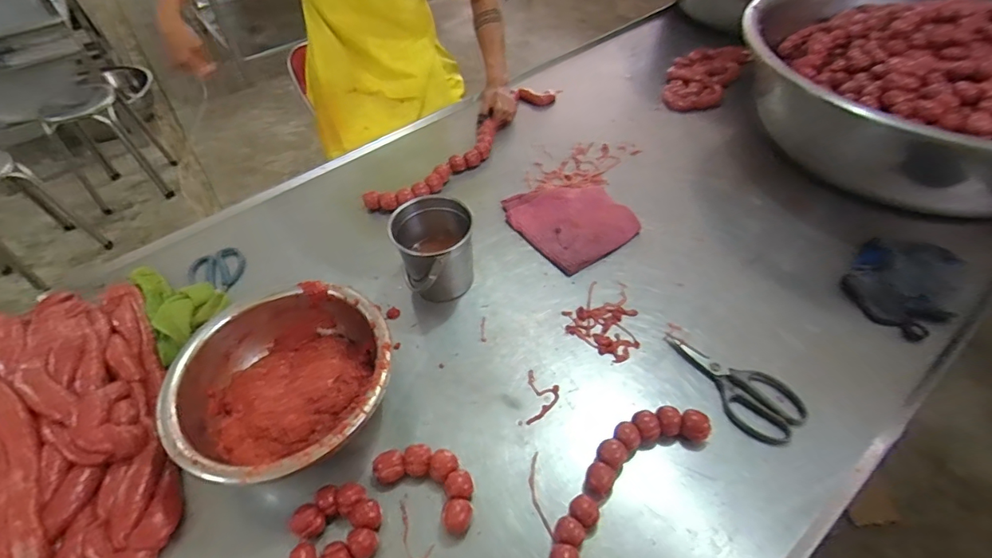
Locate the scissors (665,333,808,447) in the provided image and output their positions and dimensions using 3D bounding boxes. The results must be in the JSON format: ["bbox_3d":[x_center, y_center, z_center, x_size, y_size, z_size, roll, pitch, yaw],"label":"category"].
[{"bbox_3d":[0.332,0.145,0.696,0.099,0.020,0.202,-36,57,-24],"label":"scissors"}]

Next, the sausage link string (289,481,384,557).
[{"bbox_3d":[-0.220,0.334,0.560,0.094,0.032,0.197,29,58,24],"label":"sausage link string"}]

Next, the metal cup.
[{"bbox_3d":[-0.097,-0.037,0.796,0.126,0.139,0.135,-2,50,2],"label":"metal cup"}]

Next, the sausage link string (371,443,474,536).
[{"bbox_3d":[-0.083,0.256,0.624,0.141,0.033,0.073,26,56,22],"label":"sausage link string"}]

